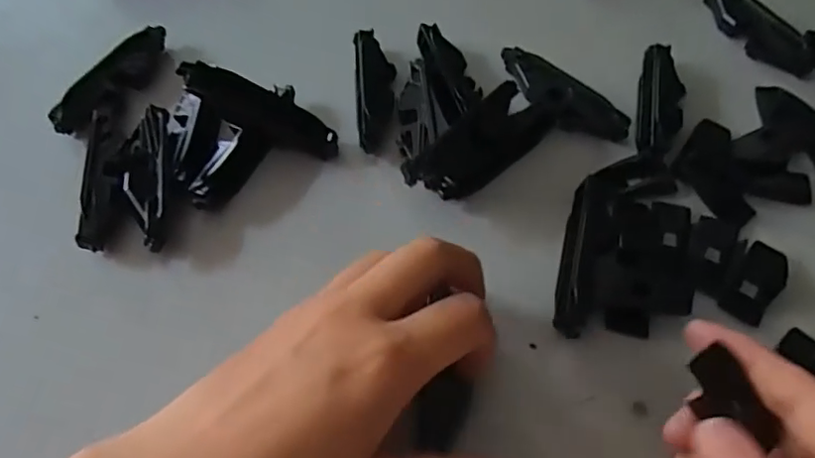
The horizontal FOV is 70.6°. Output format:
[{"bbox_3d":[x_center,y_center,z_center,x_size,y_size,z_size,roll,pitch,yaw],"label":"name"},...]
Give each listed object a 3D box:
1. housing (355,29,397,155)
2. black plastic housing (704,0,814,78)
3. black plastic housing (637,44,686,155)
[{"bbox_3d":[-0.017,-0.076,0.309,0.020,0.016,0.074,-3,60,-3],"label":"housing"},{"bbox_3d":[0.201,-0.117,0.333,0.018,0.016,0.077,-23,63,-14],"label":"black plastic housing"},{"bbox_3d":[0.136,-0.069,0.305,0.021,0.012,0.074,12,60,6],"label":"black plastic housing"}]

